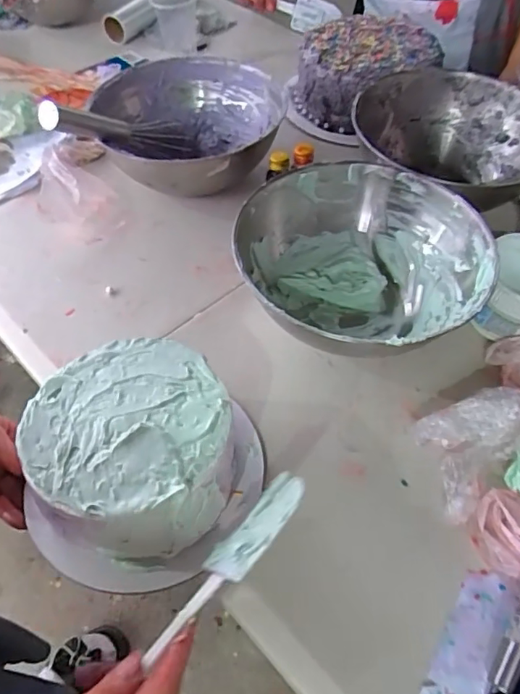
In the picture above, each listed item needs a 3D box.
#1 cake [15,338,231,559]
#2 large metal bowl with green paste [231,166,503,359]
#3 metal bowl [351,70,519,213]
[{"bbox_3d":[-0.094,0.072,0.394,0.140,0.065,0.148,0,55,1],"label":"cake"},{"bbox_3d":[0.103,-0.086,0.535,0.218,0.094,0.215,0,53,0],"label":"large metal bowl with green paste"},{"bbox_3d":[0.235,-0.249,0.655,0.235,0.095,0.244,0,53,0],"label":"metal bowl"}]

